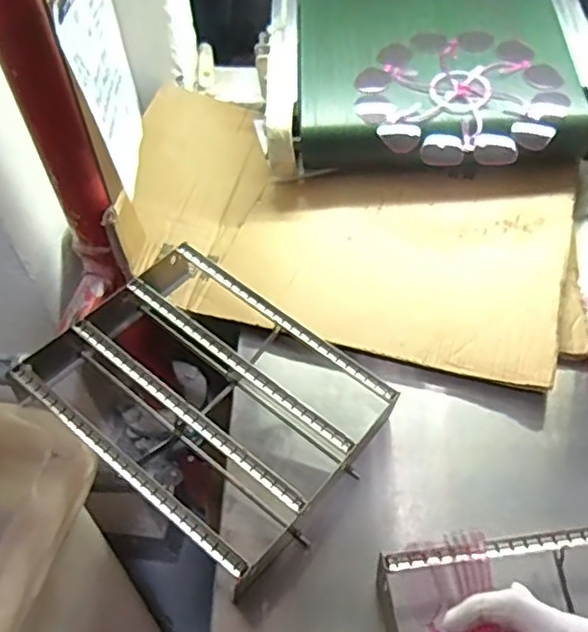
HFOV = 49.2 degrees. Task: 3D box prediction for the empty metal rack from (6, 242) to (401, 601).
[{"bbox_3d":[-0.105,0.080,0.673,0.340,0.117,0.237,29,56,27],"label":"empty metal rack"}]

